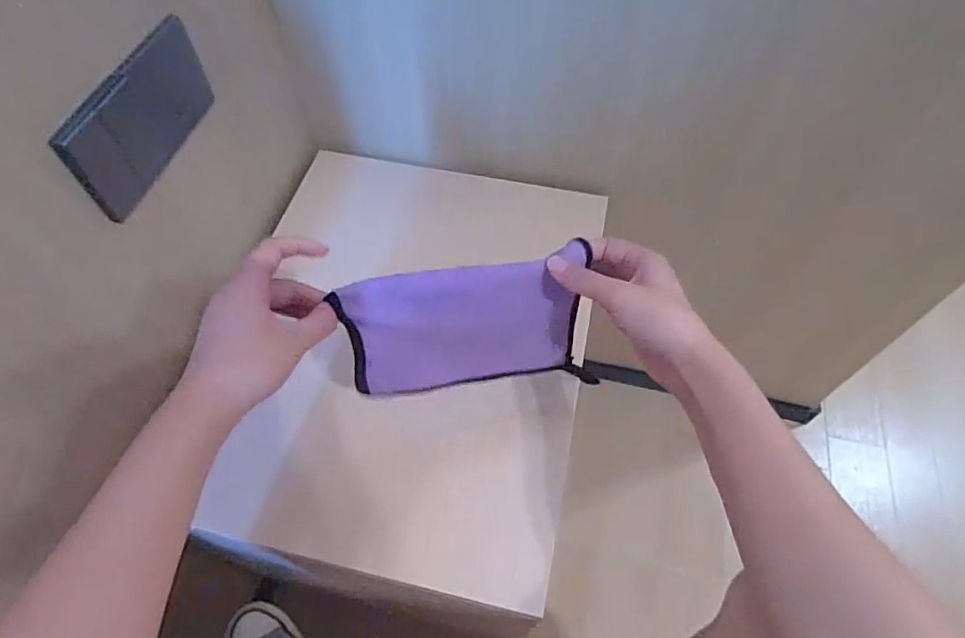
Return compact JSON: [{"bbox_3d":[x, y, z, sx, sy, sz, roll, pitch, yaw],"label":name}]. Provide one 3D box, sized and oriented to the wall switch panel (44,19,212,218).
[{"bbox_3d":[-0.285,-0.168,0.485,0.009,0.100,0.167,12,55,7],"label":"wall switch panel"}]

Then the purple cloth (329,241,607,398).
[{"bbox_3d":[-0.009,0.008,0.467,0.193,0.134,0.036,-10,55,-9],"label":"purple cloth"}]

